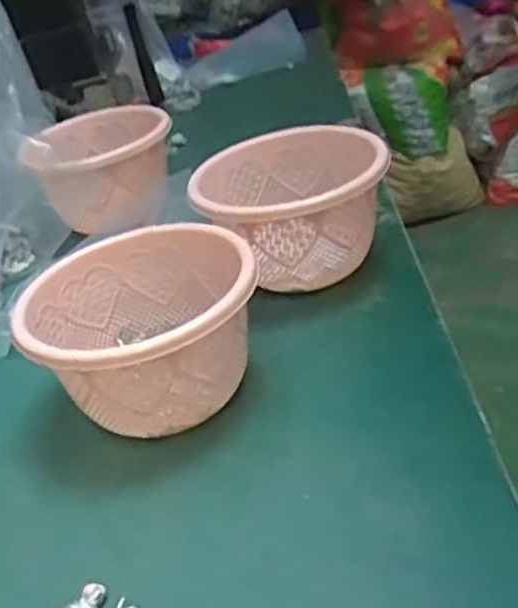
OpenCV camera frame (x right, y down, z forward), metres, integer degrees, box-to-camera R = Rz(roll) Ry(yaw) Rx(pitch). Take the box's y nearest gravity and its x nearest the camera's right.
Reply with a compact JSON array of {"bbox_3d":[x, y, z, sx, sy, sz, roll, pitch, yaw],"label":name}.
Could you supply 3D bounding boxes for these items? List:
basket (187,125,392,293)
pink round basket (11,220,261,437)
[{"bbox_3d":[0.032,-0.067,0.601,0.139,0.099,0.147,-4,32,14],"label":"basket"},{"bbox_3d":[-0.070,0.019,0.477,0.137,0.091,0.141,-8,31,5],"label":"pink round basket"}]

